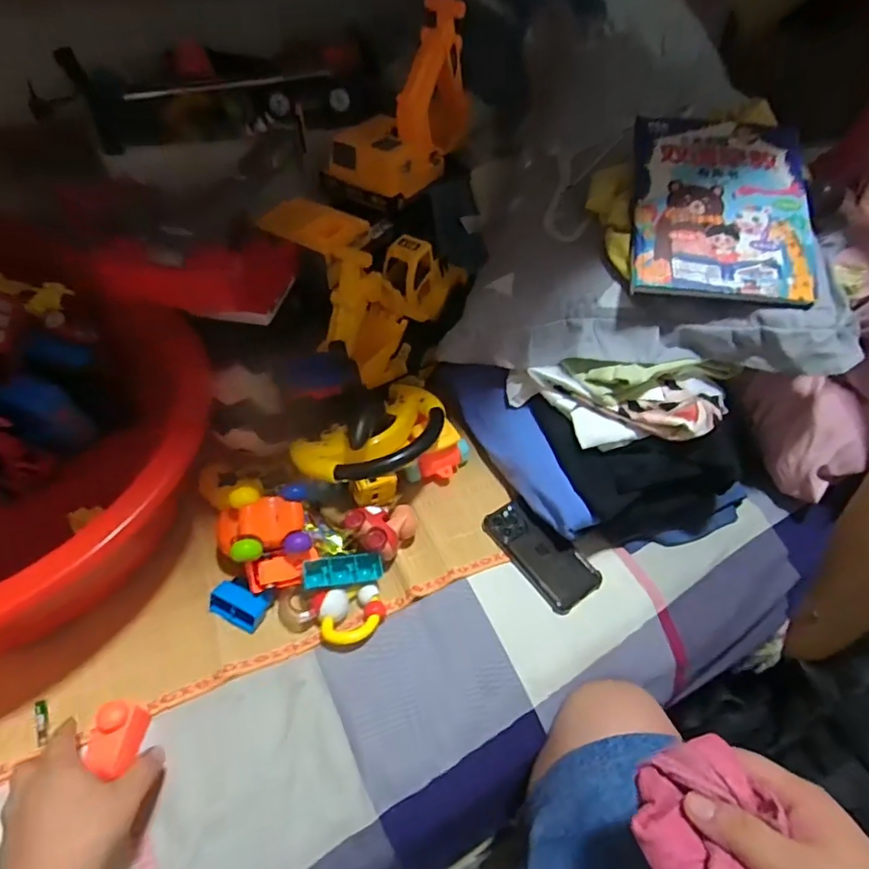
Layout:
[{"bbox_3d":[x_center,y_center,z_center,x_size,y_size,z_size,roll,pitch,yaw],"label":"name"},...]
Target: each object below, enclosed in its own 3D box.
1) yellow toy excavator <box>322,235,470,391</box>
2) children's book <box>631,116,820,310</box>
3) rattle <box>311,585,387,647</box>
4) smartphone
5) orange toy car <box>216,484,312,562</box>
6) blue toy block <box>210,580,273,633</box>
[{"bbox_3d":[-0.056,-0.192,0.769,0.115,0.143,0.282,24,52,15],"label":"yellow toy excavator"},{"bbox_3d":[0.337,-0.267,0.639,0.198,0.017,0.280,8,65,3],"label":"children's book"},{"bbox_3d":[-0.091,0.192,0.593,0.074,0.027,0.065,-11,52,-14],"label":"rattle"},{"bbox_3d":[0.127,0.138,0.656,0.072,0.017,0.140,-29,58,-26],"label":"smartphone"},{"bbox_3d":[-0.190,0.100,0.610,0.094,0.065,0.076,-6,72,-22],"label":"orange toy car"},{"bbox_3d":[-0.213,0.183,0.600,0.057,0.024,0.041,20,51,12],"label":"blue toy block"}]

